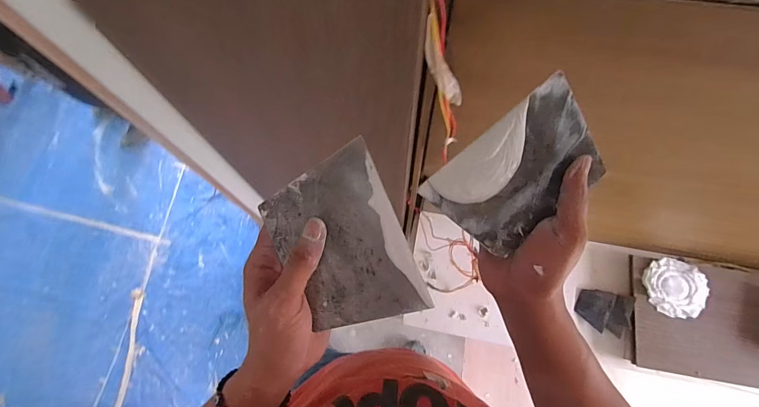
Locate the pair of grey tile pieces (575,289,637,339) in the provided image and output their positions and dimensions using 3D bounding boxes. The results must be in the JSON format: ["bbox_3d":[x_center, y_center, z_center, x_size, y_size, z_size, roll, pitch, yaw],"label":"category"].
[{"bbox_3d":[0.750,0.360,1.247,0.159,0.011,0.131,13,84,24],"label":"pair of grey tile pieces"}]

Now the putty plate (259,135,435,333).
[{"bbox_3d":[-0.030,0.033,0.297,0.096,0.005,0.135,-24,91,4],"label":"putty plate"}]

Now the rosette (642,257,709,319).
[{"bbox_3d":[0.974,0.278,1.226,0.191,0.029,0.183,11,73,6],"label":"rosette"}]

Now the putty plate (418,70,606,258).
[{"bbox_3d":[0.118,-0.024,0.305,0.138,0.013,0.089,-40,99,2],"label":"putty plate"}]

